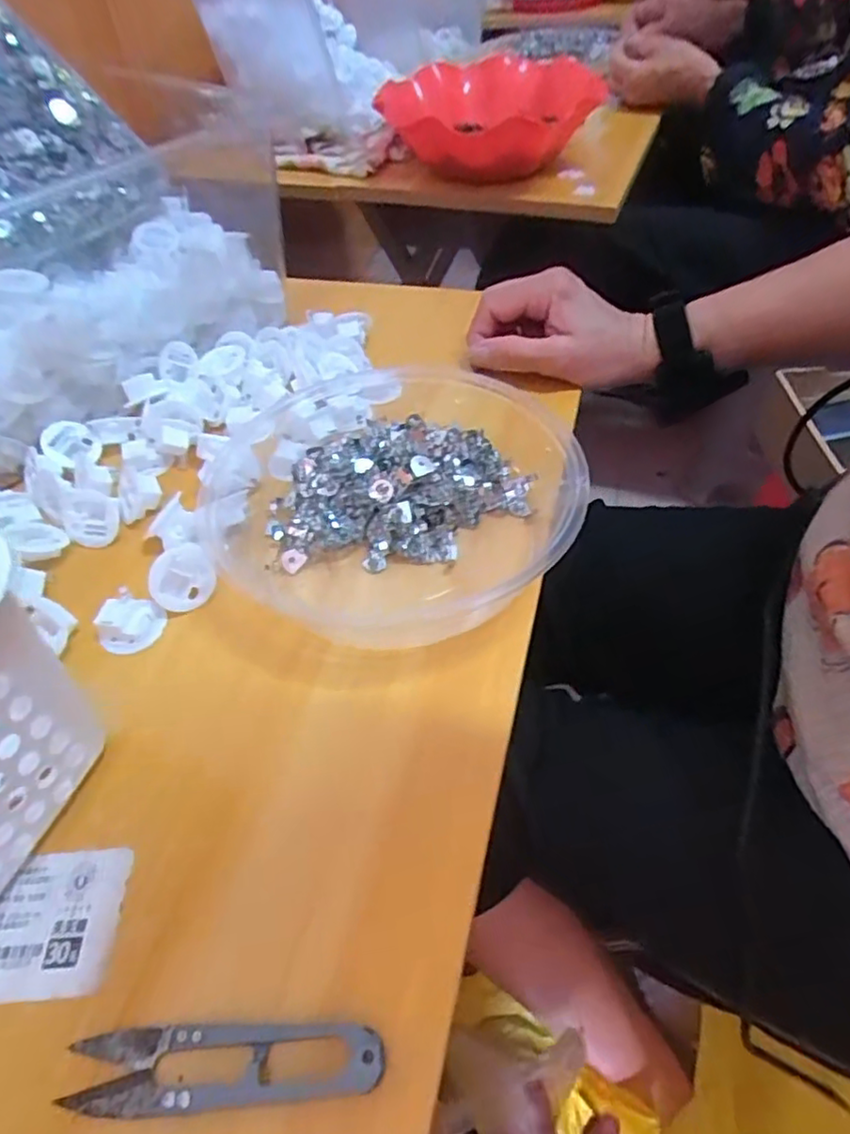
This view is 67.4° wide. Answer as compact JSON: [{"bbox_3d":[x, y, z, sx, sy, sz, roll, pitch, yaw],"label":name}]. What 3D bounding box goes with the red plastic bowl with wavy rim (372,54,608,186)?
[{"bbox_3d":[0.075,-0.471,0.663,0.230,0.056,0.225,-2,50,2],"label":"red plastic bowl with wavy rim"}]

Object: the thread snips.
[{"bbox_3d":[-0.064,0.157,0.201,0.101,0.011,0.022,-4,50,1],"label":"thread snips"}]

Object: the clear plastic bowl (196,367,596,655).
[{"bbox_3d":[-0.021,-0.059,0.353,0.202,0.041,0.207,-1,52,1],"label":"clear plastic bowl"}]

